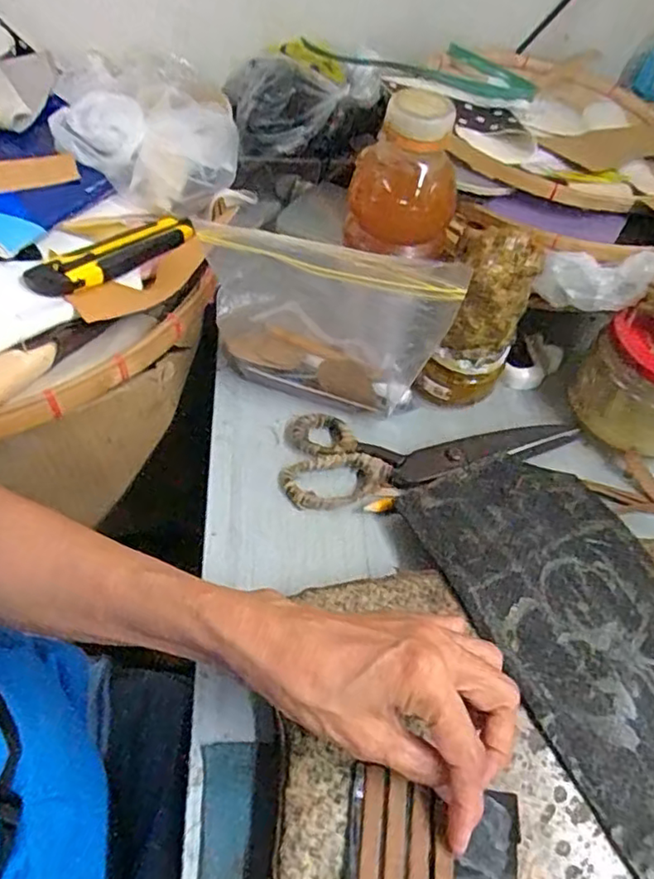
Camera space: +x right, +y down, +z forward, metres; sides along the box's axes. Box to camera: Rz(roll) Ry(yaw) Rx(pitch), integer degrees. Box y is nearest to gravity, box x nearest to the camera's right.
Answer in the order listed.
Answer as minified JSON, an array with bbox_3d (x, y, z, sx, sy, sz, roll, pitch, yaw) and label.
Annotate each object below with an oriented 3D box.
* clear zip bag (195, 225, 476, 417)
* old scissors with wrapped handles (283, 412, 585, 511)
[{"bbox_3d":[0.002,-0.081,0.438,0.166,0.141,0.047,17,53,9],"label":"clear zip bag"},{"bbox_3d":[0.074,0.008,0.456,0.216,0.022,0.075,-4,53,-8],"label":"old scissors with wrapped handles"}]

